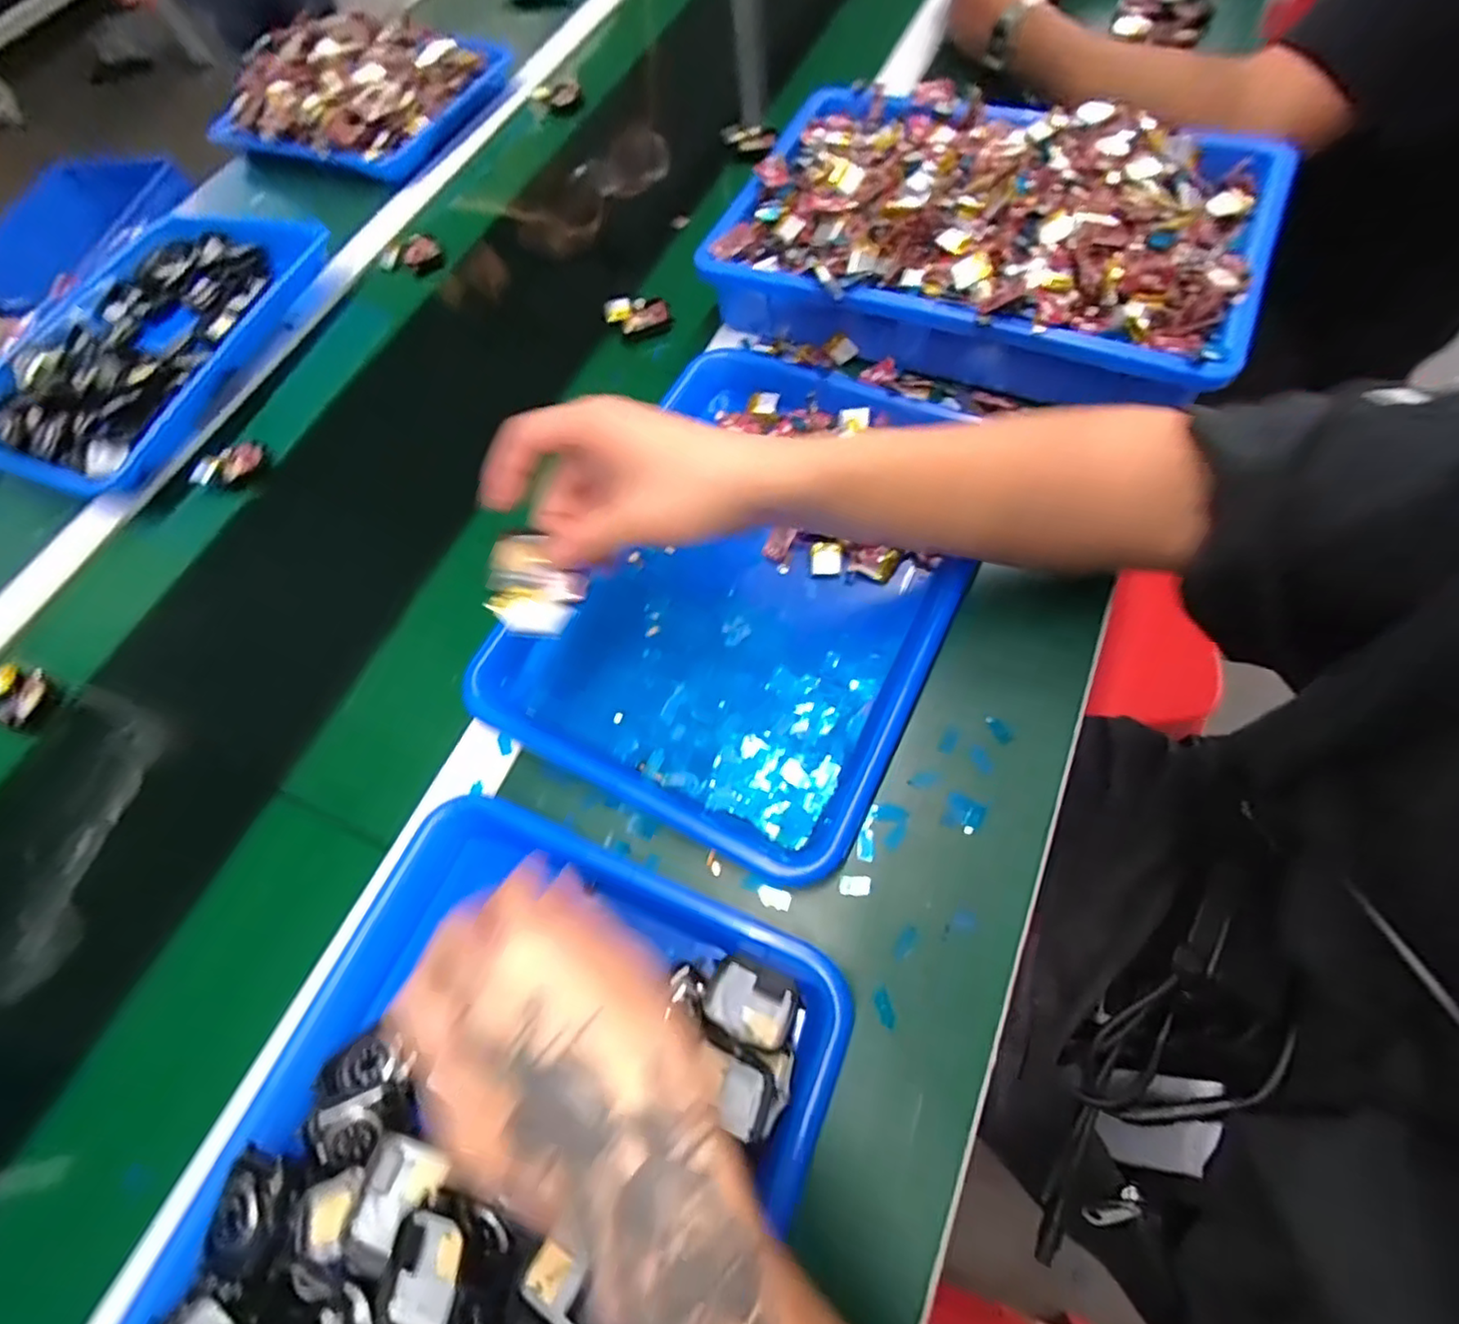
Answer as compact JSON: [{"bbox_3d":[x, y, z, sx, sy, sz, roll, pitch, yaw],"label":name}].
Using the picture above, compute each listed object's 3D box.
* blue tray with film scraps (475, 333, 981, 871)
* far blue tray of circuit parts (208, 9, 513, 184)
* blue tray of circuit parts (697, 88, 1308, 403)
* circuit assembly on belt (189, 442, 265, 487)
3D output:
[{"bbox_3d":[0.016,-0.056,0.409,0.242,0.041,0.319,25,67,15],"label":"blue tray with film scraps"},{"bbox_3d":[-0.438,-0.677,0.763,0.285,0.081,0.240,26,68,16],"label":"far blue tray of circuit parts"},{"bbox_3d":[0.190,-0.327,0.493,0.372,0.091,0.241,24,70,16],"label":"blue tray of circuit parts"},{"bbox_3d":[-0.427,-0.168,0.546,0.058,0.011,0.028,-36,67,-11],"label":"circuit assembly on belt"}]

